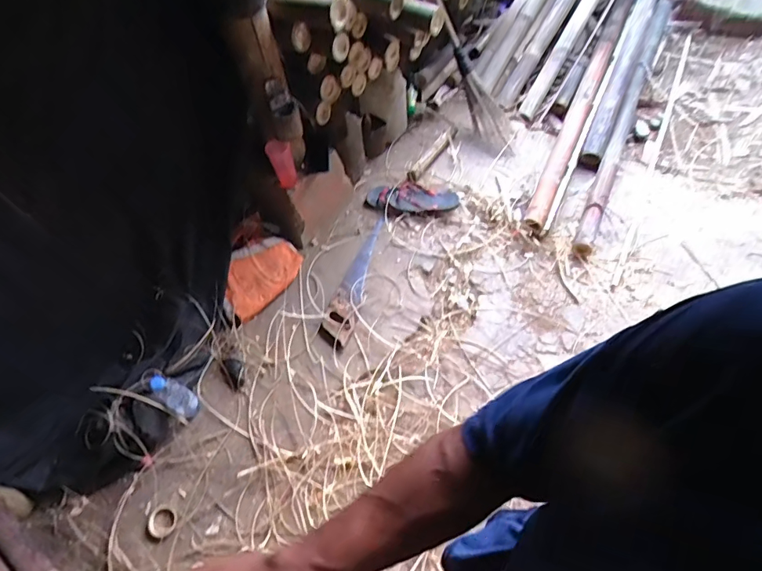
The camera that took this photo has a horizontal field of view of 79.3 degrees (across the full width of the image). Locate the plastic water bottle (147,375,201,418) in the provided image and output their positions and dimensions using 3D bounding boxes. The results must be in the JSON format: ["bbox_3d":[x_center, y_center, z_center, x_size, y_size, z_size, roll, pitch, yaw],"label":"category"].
[{"bbox_3d":[-0.583,0.314,1.306,0.071,0.192,0.066,-2,60,3],"label":"plastic water bottle"}]

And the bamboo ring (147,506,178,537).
[{"bbox_3d":[-0.598,0.643,1.252,0.080,0.032,0.080,-2,60,3],"label":"bamboo ring"}]

